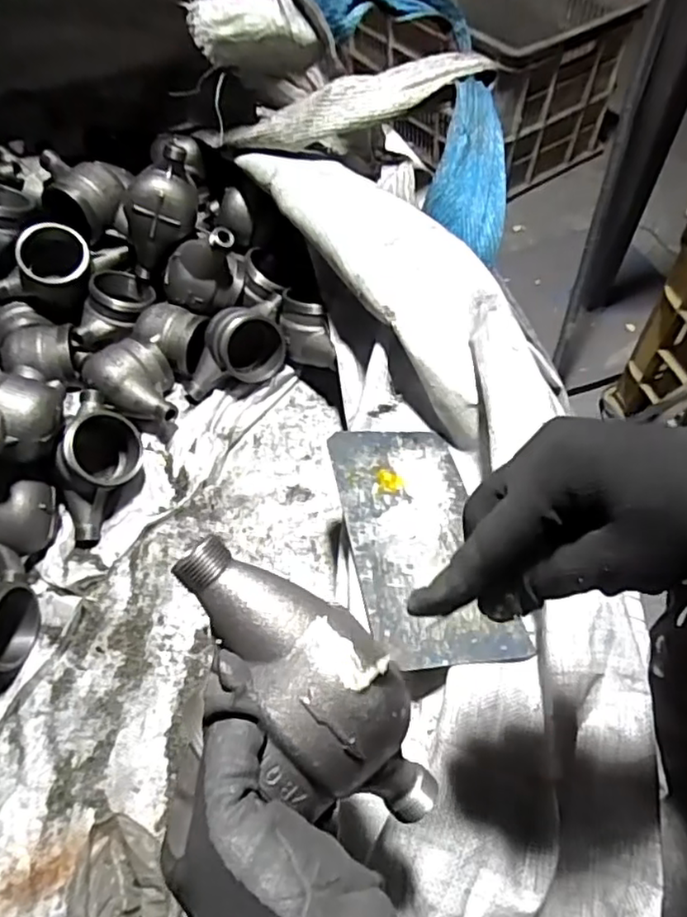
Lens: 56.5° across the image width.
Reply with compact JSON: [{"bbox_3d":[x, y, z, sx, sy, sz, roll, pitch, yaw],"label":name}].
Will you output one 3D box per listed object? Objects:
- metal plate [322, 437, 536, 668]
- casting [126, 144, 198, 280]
[{"bbox_3d":[0.061,0.060,0.532,0.114,0.006,0.238,-1,45,-14],"label":"metal plate"},{"bbox_3d":[-0.226,-0.295,0.775,0.072,0.166,0.073,44,30,27],"label":"casting"}]

